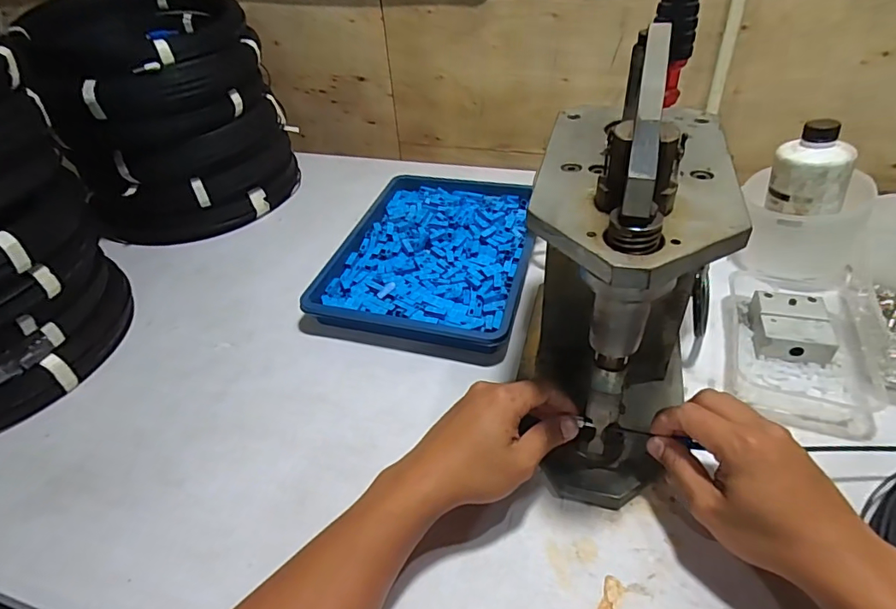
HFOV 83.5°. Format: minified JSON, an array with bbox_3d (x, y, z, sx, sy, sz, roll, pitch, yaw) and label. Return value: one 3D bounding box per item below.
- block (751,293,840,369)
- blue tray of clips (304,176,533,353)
[{"bbox_3d":[0.351,0.022,0.512,0.067,0.033,0.069,9,43,15],"label":"block"},{"bbox_3d":[-0.010,-0.074,0.658,0.240,0.033,0.325,9,42,15],"label":"blue tray of clips"}]

